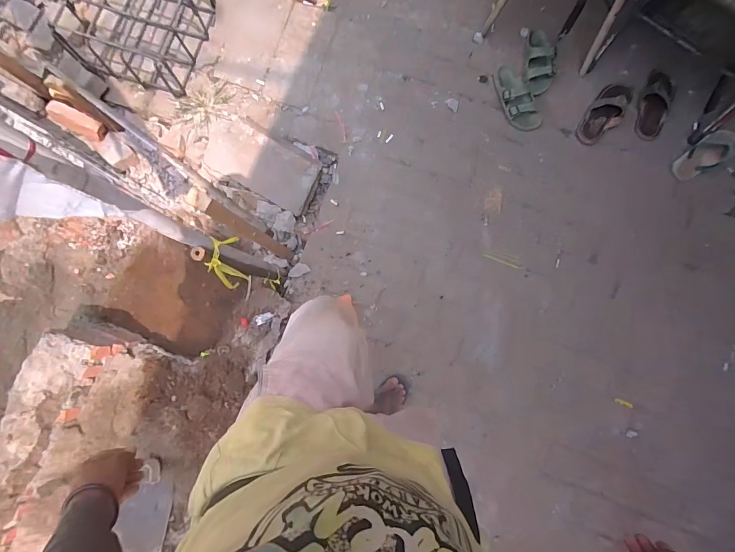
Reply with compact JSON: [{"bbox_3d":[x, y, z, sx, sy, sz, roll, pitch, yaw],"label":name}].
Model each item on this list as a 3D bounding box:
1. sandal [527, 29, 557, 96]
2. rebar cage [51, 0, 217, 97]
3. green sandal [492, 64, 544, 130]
[{"bbox_3d":[0.610,-0.756,1.293,0.115,0.080,0.235,-2,88,2],"label":"sandal"},{"bbox_3d":[-0.829,-0.924,1.317,0.463,0.150,0.422,18,89,2],"label":"rebar cage"},{"bbox_3d":[0.521,-0.625,1.300,0.112,0.067,0.247,-23,88,1],"label":"green sandal"}]

